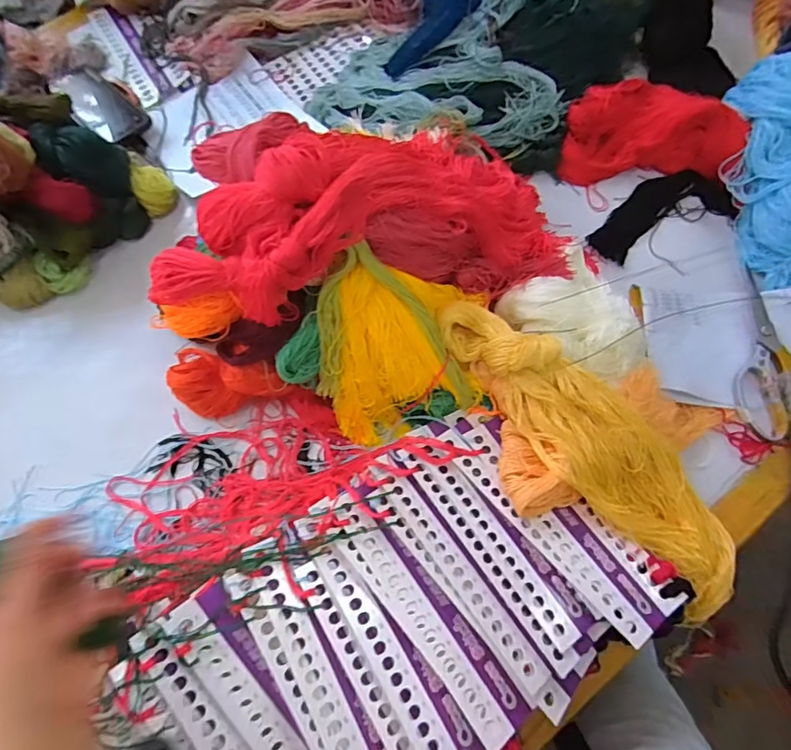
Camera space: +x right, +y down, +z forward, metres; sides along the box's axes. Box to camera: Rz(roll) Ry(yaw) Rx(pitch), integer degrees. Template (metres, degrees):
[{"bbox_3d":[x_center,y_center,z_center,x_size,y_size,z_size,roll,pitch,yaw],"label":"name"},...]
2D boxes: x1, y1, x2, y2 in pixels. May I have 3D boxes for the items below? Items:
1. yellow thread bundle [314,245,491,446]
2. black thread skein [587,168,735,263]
[{"bbox_3d":[0.001,-0.027,0.532,0.186,0.045,0.230,-23,112,5],"label":"yellow thread bundle"},{"bbox_3d":[0.337,-0.215,0.642,0.183,0.030,0.091,-24,72,-7],"label":"black thread skein"}]

